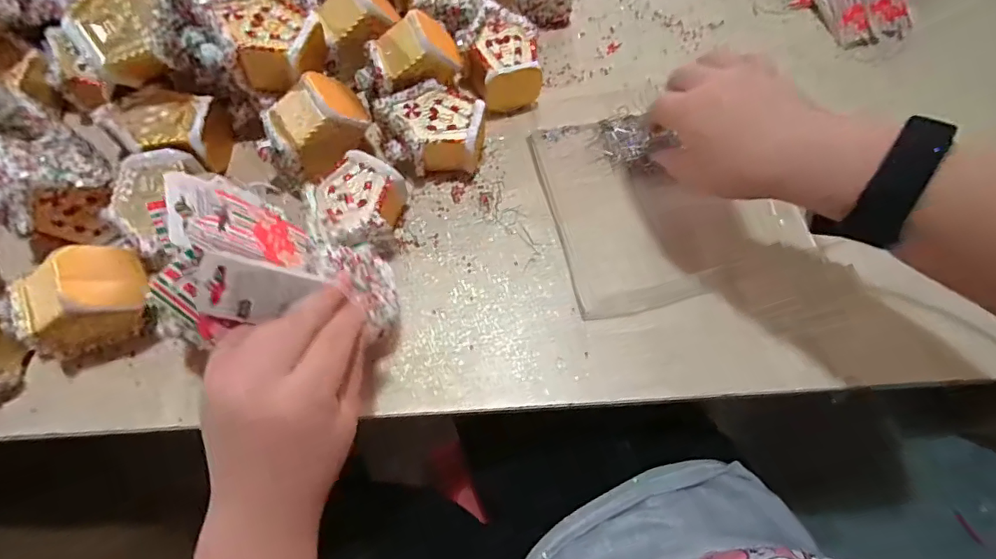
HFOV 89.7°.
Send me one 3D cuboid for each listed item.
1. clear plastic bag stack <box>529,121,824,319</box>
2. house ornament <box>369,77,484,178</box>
[{"bbox_3d":[0.140,-0.068,0.408,0.191,0.017,0.167,-12,70,-7],"label":"clear plastic bag stack"},{"bbox_3d":[-0.051,-0.115,0.398,0.085,0.046,0.064,-4,69,-4],"label":"house ornament"}]

